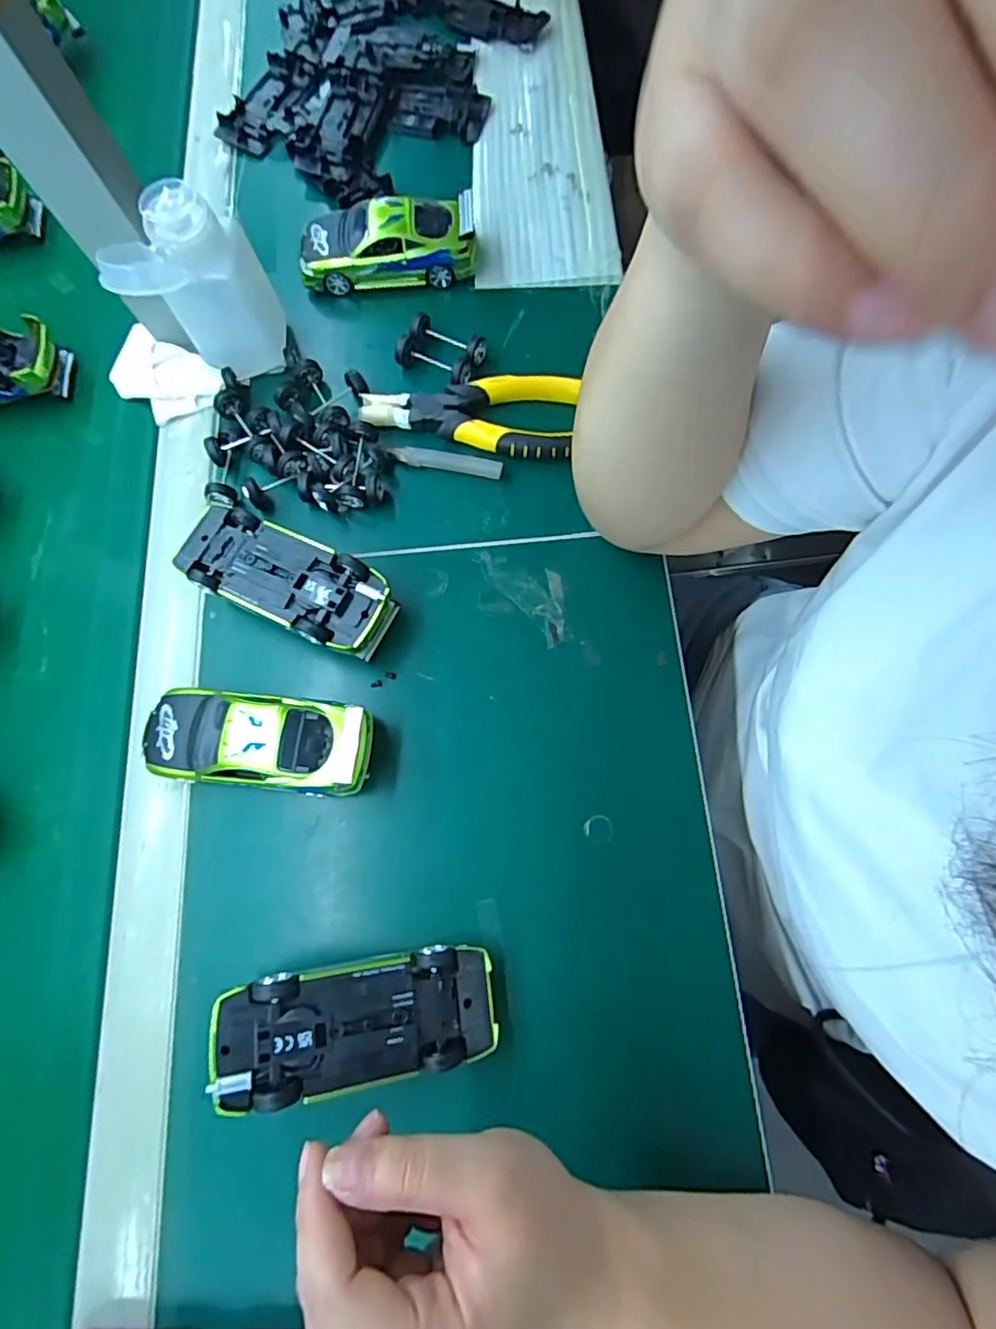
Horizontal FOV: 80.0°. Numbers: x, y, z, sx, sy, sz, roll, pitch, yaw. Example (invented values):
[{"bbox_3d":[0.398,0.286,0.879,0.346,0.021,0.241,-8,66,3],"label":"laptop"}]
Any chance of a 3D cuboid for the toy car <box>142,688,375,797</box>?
[{"bbox_3d":[-0.136,0.044,0.337,0.127,0.040,0.054,4,74,4],"label":"toy car"}]

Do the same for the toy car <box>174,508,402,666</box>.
[{"bbox_3d":[-0.127,-0.050,0.363,0.129,0.036,0.056,25,77,10],"label":"toy car"}]

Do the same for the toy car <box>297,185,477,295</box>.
[{"bbox_3d":[-0.081,-0.313,0.437,0.130,0.038,0.051,-3,74,2],"label":"toy car"}]

